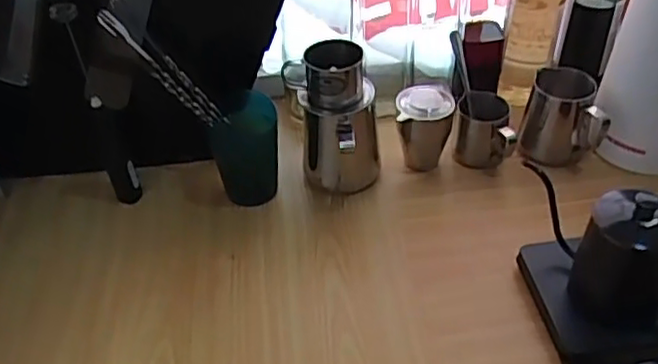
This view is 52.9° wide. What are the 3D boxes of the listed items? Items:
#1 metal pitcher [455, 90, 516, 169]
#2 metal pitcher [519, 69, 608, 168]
[{"bbox_3d":[0.180,-0.056,0.771,0.062,0.068,0.069,5,42,8],"label":"metal pitcher"},{"bbox_3d":[0.269,-0.072,0.759,0.083,0.094,0.062,8,43,12],"label":"metal pitcher"}]

